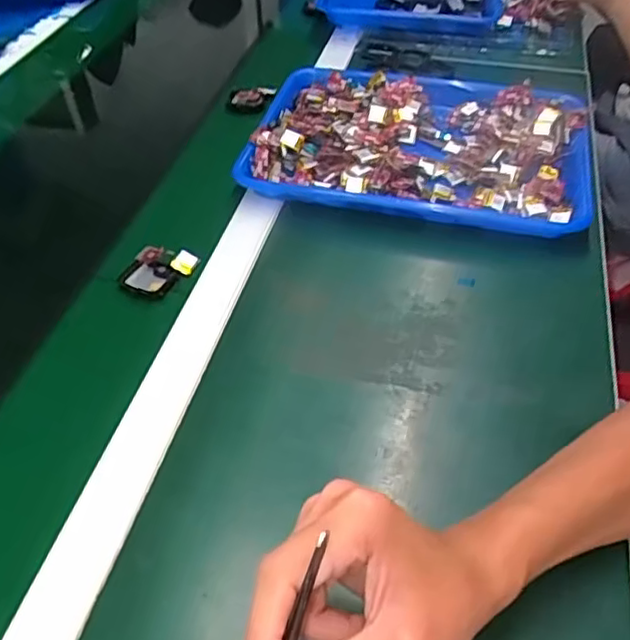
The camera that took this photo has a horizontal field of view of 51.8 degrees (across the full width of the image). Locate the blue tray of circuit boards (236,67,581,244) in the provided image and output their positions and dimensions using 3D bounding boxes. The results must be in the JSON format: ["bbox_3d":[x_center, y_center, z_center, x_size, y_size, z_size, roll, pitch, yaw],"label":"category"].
[{"bbox_3d":[0.107,-0.189,0.682,0.345,0.046,0.256,10,49,11],"label":"blue tray of circuit boards"}]

